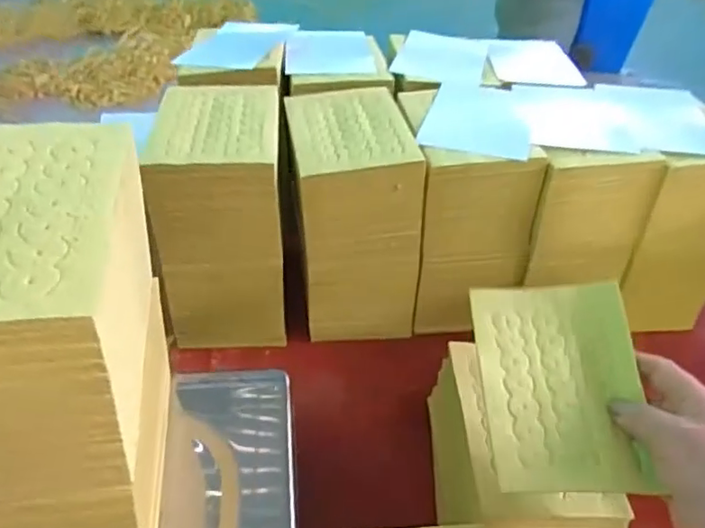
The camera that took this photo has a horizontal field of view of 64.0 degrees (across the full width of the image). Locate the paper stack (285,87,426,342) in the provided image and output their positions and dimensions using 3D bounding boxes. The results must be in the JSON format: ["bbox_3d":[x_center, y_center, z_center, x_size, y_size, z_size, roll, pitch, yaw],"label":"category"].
[{"bbox_3d":[-0.015,-0.057,0.624,0.132,0.206,0.192,-7,44,-14],"label":"paper stack"}]

